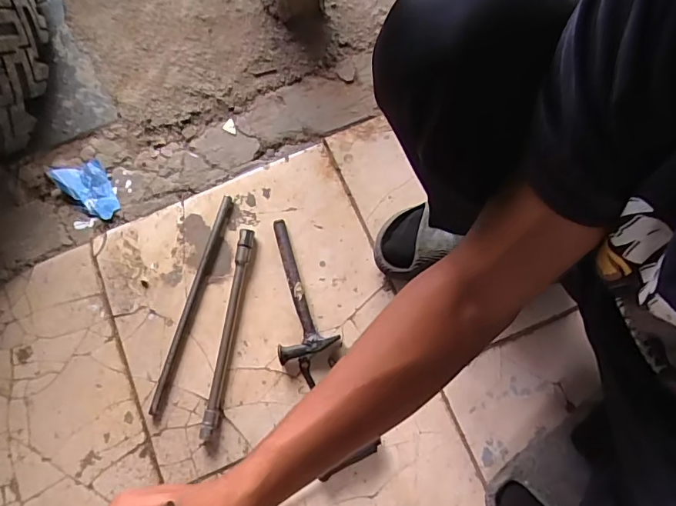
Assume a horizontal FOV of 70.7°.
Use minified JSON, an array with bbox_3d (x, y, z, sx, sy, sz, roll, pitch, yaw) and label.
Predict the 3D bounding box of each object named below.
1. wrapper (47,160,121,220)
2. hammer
[{"bbox_3d":[-0.404,-0.112,0.774,0.131,0.016,0.066,41,80,12],"label":"wrapper"},{"bbox_3d":[-0.074,0.053,0.691,0.082,0.023,0.199,-21,75,-4],"label":"hammer"}]

